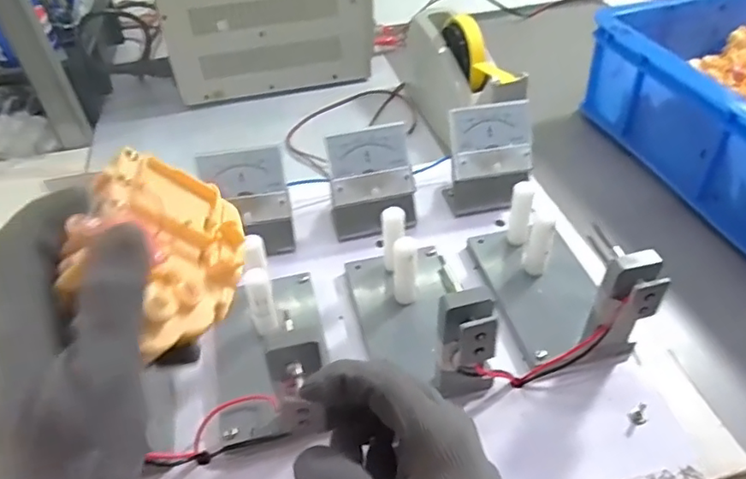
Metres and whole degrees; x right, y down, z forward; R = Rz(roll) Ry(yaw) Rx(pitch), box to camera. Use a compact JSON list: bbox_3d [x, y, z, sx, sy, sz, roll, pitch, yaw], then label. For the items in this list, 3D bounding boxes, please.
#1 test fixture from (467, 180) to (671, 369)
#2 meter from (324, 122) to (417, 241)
[{"bbox_3d":[0.113,0.015,0.360,0.077,0.080,0.131,-14,44,-10],"label":"test fixture"},{"bbox_3d":[-0.001,-0.043,0.435,0.064,0.073,0.043,-9,44,-5],"label":"meter"}]

